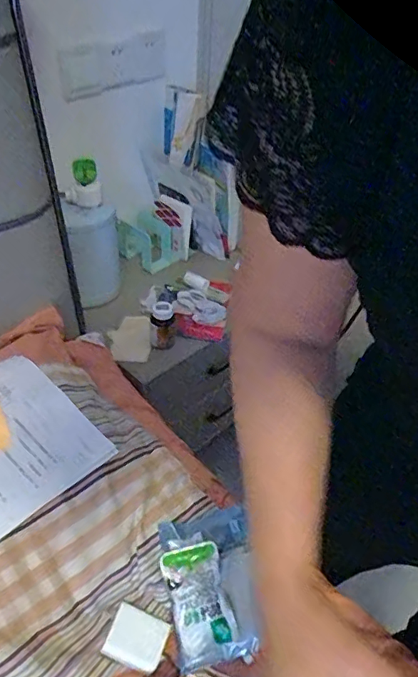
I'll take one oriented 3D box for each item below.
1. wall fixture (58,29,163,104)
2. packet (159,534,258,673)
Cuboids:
[{"bbox_3d":[-0.186,-0.538,0.976,0.016,0.091,0.283,28,46,26],"label":"wall fixture"},{"bbox_3d":[-0.009,0.296,0.566,0.070,0.027,0.127,-18,55,-3],"label":"packet"}]

